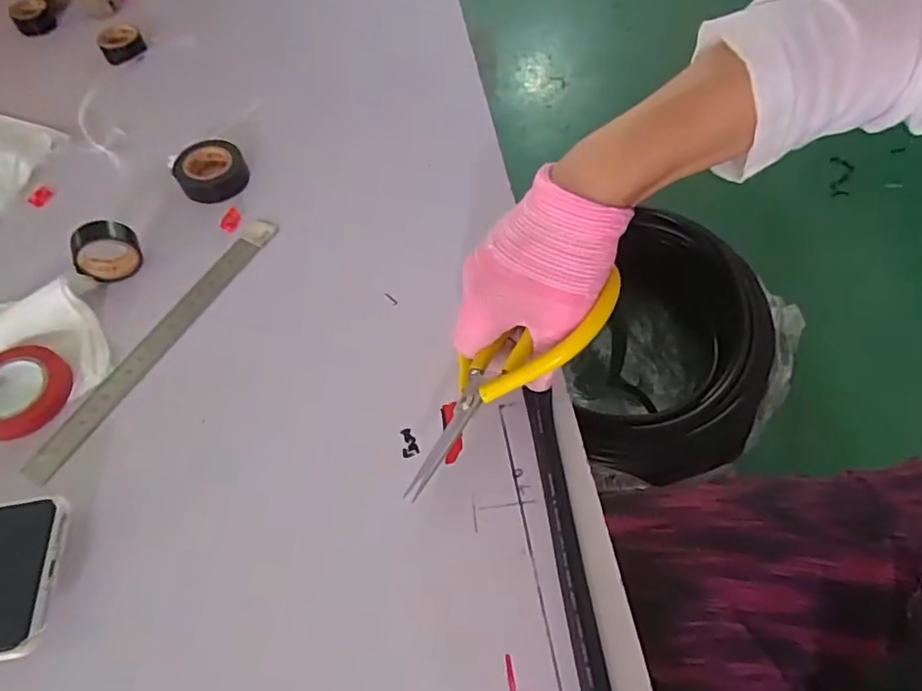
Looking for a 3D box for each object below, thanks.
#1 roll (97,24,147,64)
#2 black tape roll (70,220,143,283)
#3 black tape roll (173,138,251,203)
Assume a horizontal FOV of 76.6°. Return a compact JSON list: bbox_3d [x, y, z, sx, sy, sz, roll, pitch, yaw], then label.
[{"bbox_3d":[-0.318,-0.283,0.546,0.038,0.017,0.038,0,59,1],"label":"roll"},{"bbox_3d":[-0.244,-0.064,0.404,0.042,0.042,0.026,-25,62,-14],"label":"black tape roll"},{"bbox_3d":[-0.195,-0.136,0.457,0.049,0.022,0.055,-33,64,-17],"label":"black tape roll"}]

